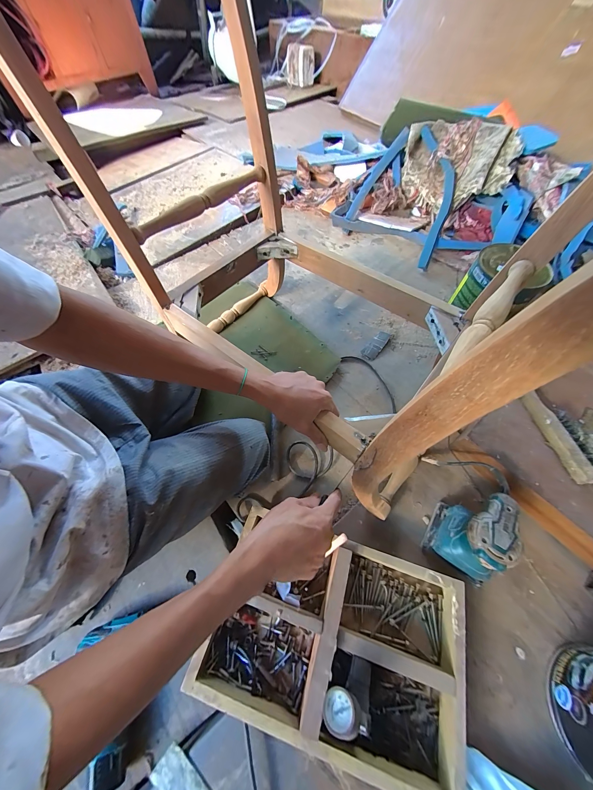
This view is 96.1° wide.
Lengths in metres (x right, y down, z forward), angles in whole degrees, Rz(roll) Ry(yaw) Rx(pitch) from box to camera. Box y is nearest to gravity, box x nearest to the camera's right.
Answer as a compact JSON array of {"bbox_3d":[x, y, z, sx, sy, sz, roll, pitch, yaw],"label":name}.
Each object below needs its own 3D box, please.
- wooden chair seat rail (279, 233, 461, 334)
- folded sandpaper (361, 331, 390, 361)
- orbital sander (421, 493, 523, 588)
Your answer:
[{"bbox_3d":[0.144,-0.252,0.591,0.408,0.063,0.025,36,65,17],"label":"wooden chair seat rail"},{"bbox_3d":[0.230,-0.145,0.770,0.041,0.010,0.116,34,67,18],"label":"folded sandpaper"},{"bbox_3d":[0.306,0.234,0.464,0.091,0.134,0.131,32,66,17],"label":"orbital sander"}]

